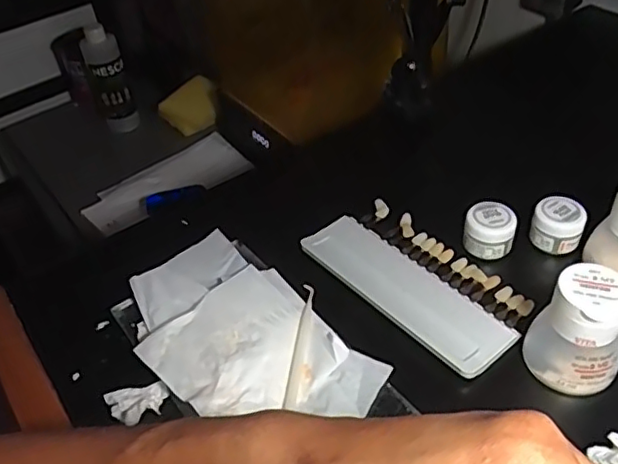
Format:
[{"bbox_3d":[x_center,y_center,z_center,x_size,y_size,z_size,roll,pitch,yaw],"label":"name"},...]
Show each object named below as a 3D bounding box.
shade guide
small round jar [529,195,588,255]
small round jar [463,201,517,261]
[{"bbox_3d":[0.071,0.031,0.405,0.069,0.017,0.148,-35,51,-27],"label":"shade guide"},{"bbox_3d":[0.169,-0.002,0.412,0.032,0.034,0.026,19,49,24],"label":"small round jar"},{"bbox_3d":[0.123,-0.001,0.413,0.032,0.031,0.026,11,46,17],"label":"small round jar"}]

